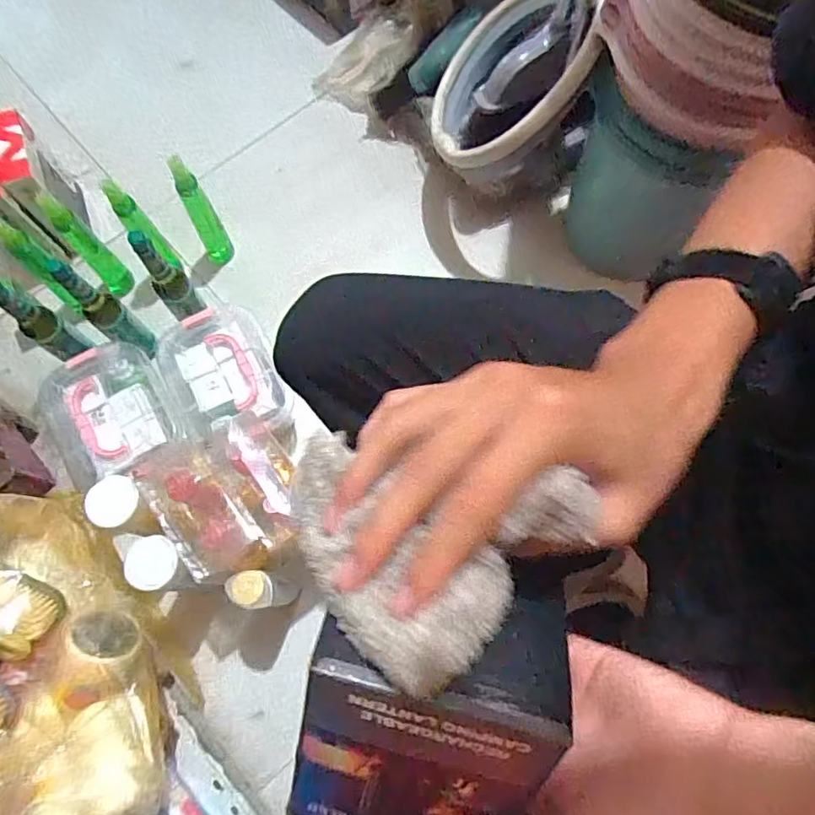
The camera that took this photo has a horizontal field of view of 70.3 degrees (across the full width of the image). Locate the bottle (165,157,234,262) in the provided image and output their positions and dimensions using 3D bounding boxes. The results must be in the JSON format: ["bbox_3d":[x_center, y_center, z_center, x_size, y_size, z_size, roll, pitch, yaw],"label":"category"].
[{"bbox_3d":[-0.305,-0.285,0.865,0.040,0.220,0.031,-27,74,-8],"label":"bottle"}]

